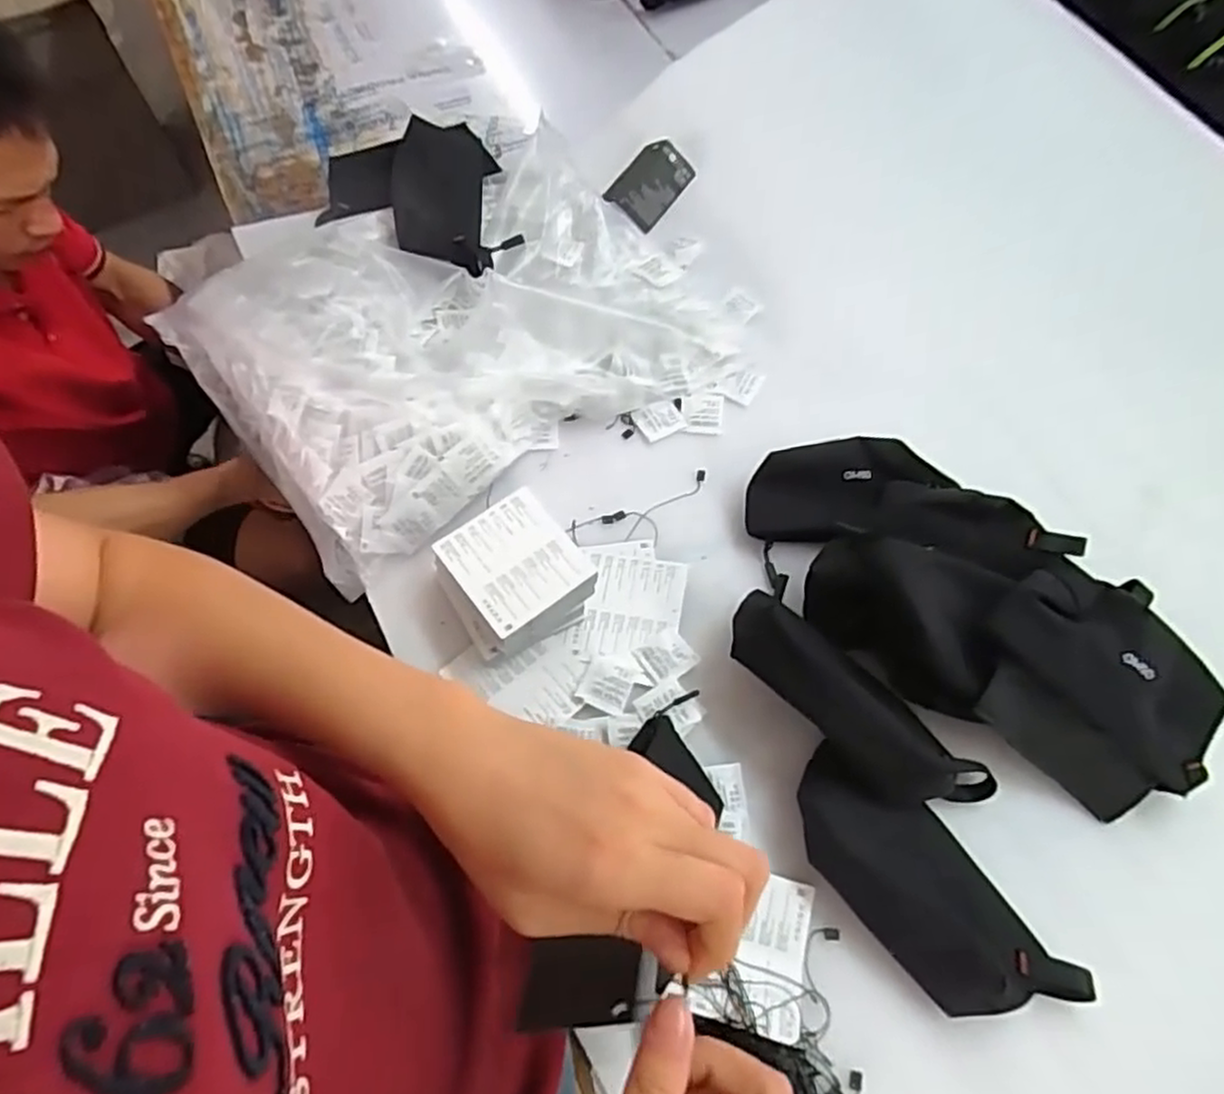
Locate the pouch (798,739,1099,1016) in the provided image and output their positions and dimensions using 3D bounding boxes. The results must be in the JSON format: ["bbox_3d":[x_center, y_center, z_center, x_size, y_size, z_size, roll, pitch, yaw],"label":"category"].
[{"bbox_3d":[0.211,0.233,0.480,0.087,0.052,0.217,-40,70,-19],"label":"pouch"}]

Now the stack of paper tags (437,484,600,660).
[{"bbox_3d":[-0.080,0.026,0.572,0.099,0.061,0.100,-33,68,-16],"label":"stack of paper tags"}]

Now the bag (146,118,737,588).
[{"bbox_3d":[-0.146,-0.219,0.690,0.468,0.074,0.366,-31,68,-15],"label":"bag"}]

